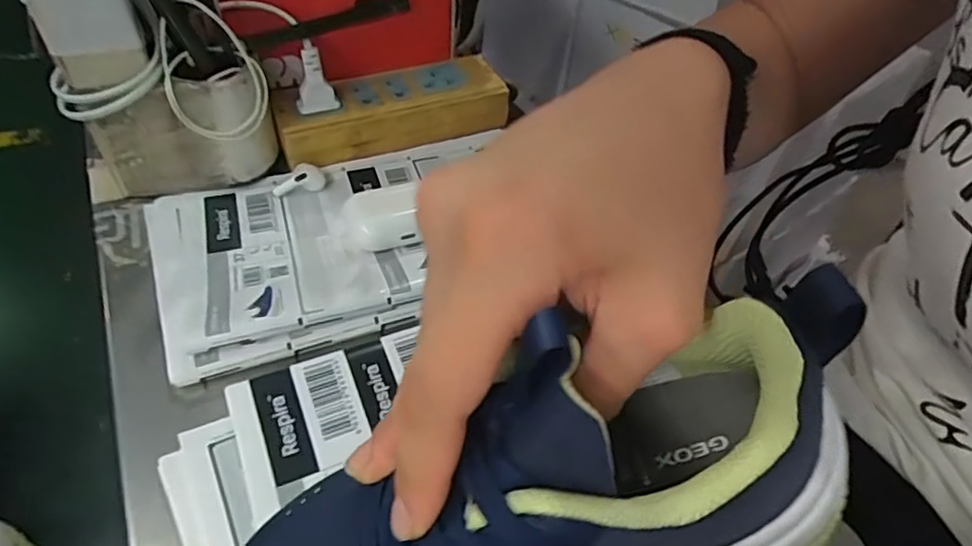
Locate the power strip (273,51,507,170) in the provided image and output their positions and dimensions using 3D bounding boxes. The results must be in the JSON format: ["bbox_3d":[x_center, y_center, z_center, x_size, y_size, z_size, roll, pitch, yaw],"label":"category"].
[{"bbox_3d":[-0.064,-0.112,0.421,0.152,0.034,0.055,-16,51,-18],"label":"power strip"}]

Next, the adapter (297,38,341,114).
[{"bbox_3d":[-0.106,-0.121,0.381,0.024,0.041,0.012,-19,52,-21],"label":"adapter"}]

